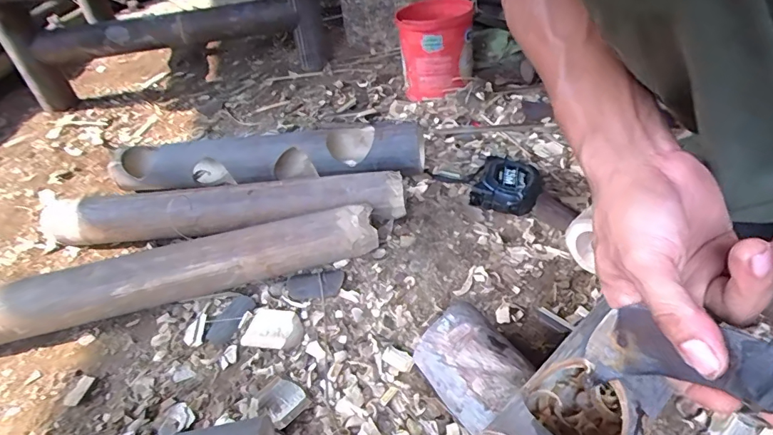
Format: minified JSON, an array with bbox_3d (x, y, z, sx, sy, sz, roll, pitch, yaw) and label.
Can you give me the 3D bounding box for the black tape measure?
[{"bbox_3d":[0.162,-0.042,0.601,0.085,0.042,0.084,11,42,19],"label":"black tape measure"}]

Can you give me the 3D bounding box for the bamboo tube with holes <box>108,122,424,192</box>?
[{"bbox_3d":[-0.179,-0.088,0.664,0.451,0.089,0.080,0,40,7],"label":"bamboo tube with holes"}]

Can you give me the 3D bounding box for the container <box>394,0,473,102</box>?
[{"bbox_3d":[0.091,-0.311,0.849,0.132,0.154,0.124,2,40,8],"label":"container"}]

